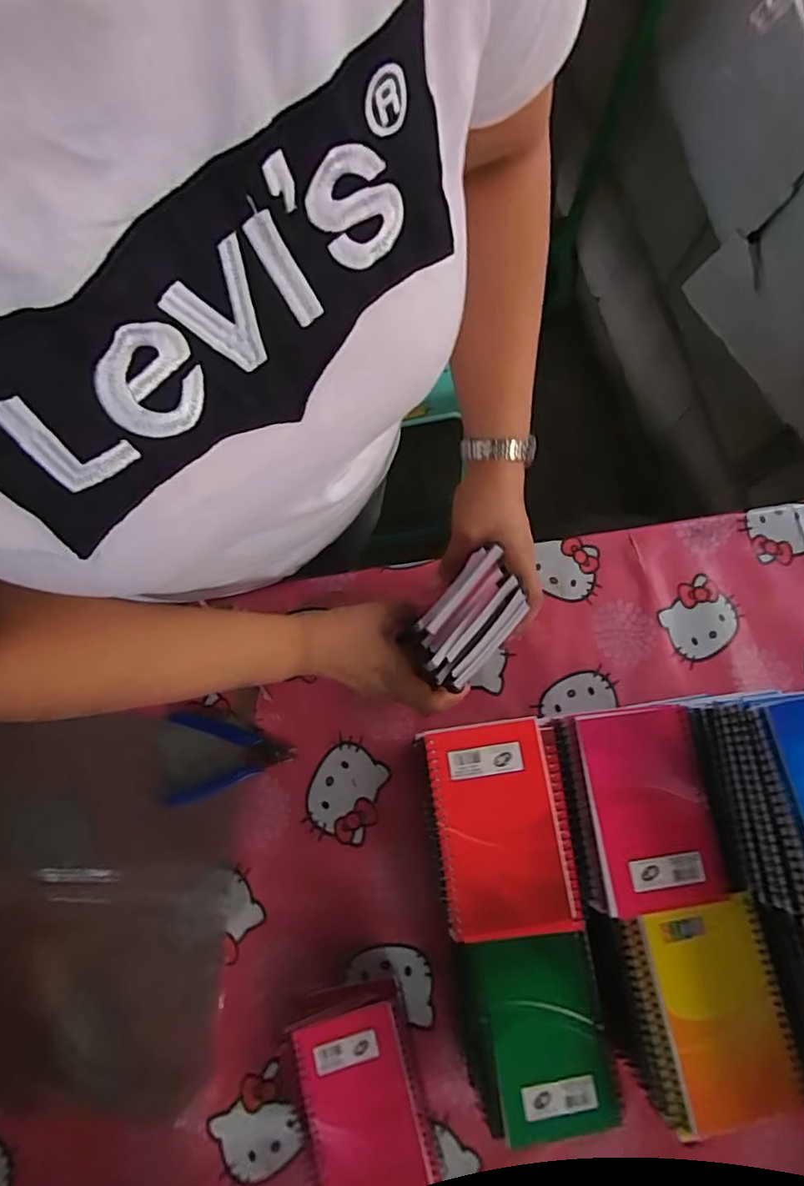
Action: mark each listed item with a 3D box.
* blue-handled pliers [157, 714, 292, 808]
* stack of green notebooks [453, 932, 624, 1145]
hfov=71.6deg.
[{"bbox_3d":[-0.163,0.158,0.532,0.117,0.006,0.082,0,76,-1],"label":"blue-handled pliers"},{"bbox_3d":[0.097,0.329,0.446,0.099,0.105,0.121,-8,76,-3],"label":"stack of green notebooks"}]

